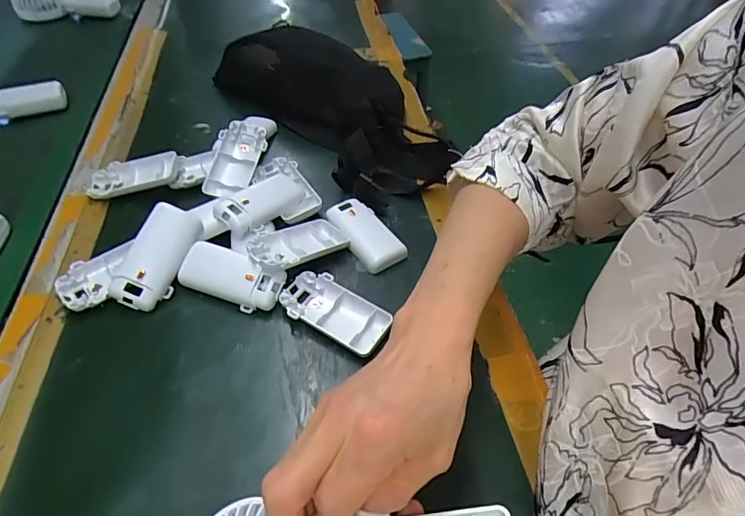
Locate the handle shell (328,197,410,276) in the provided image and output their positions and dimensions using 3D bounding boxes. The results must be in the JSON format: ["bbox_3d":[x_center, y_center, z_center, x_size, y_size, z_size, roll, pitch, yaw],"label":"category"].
[{"bbox_3d":[-0.006,-0.027,0.457,0.044,0.013,0.092,-25,53,-21],"label":"handle shell"}]

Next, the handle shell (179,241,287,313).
[{"bbox_3d":[-0.124,0.015,0.401,0.094,0.026,0.039,18,50,14],"label":"handle shell"}]

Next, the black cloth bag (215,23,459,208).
[{"bbox_3d":[-0.042,-0.202,0.568,0.171,0.064,0.363,-30,55,-25],"label":"black cloth bag"}]

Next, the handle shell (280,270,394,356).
[{"bbox_3d":[-0.032,0.047,0.392,0.097,0.016,0.050,23,52,19],"label":"handle shell"}]

